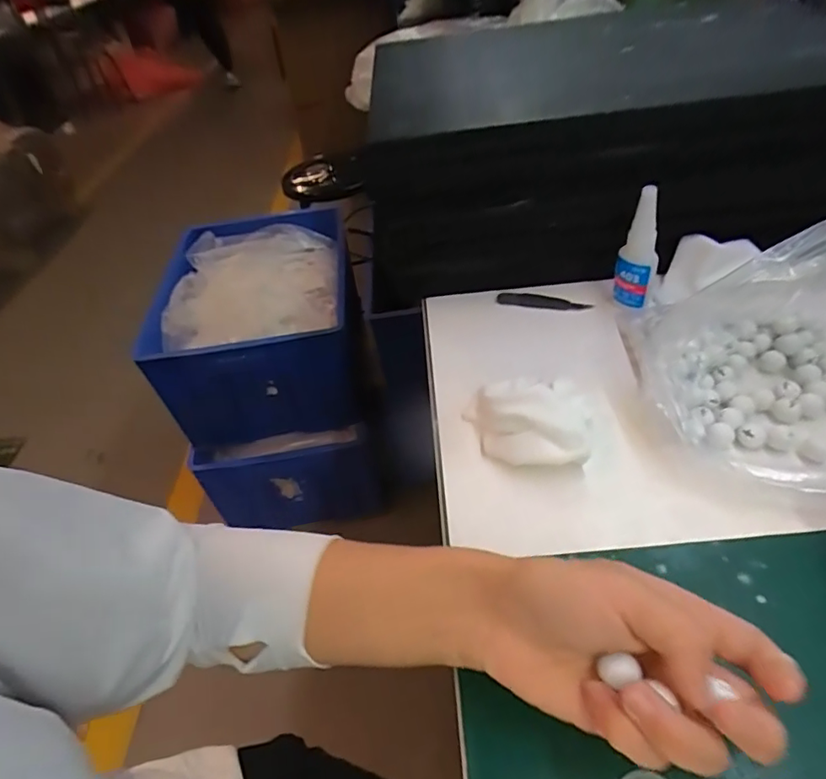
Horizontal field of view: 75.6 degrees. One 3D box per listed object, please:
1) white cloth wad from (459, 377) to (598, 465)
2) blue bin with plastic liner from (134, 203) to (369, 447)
[{"bbox_3d":[0.081,0.023,0.377,0.087,0.035,0.058,3,45,13],"label":"white cloth wad"},{"bbox_3d":[-0.332,-0.153,1.210,0.411,0.265,0.463,-11,43,-2],"label":"blue bin with plastic liner"}]

